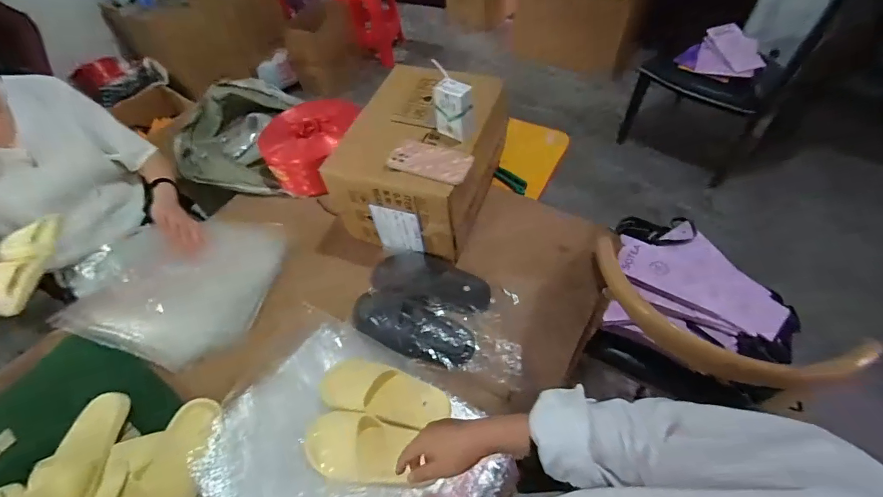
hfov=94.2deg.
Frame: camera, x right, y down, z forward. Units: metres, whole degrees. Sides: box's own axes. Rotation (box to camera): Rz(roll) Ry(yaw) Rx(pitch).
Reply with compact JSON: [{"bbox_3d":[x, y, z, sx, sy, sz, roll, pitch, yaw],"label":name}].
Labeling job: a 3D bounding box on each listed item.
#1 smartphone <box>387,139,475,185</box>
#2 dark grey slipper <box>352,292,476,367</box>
[{"bbox_3d":[-0.020,-0.175,0.807,0.159,0.016,0.084,16,57,15],"label":"smartphone"},{"bbox_3d":[-0.071,0.164,0.834,0.278,0.073,0.106,24,59,20],"label":"dark grey slipper"}]

